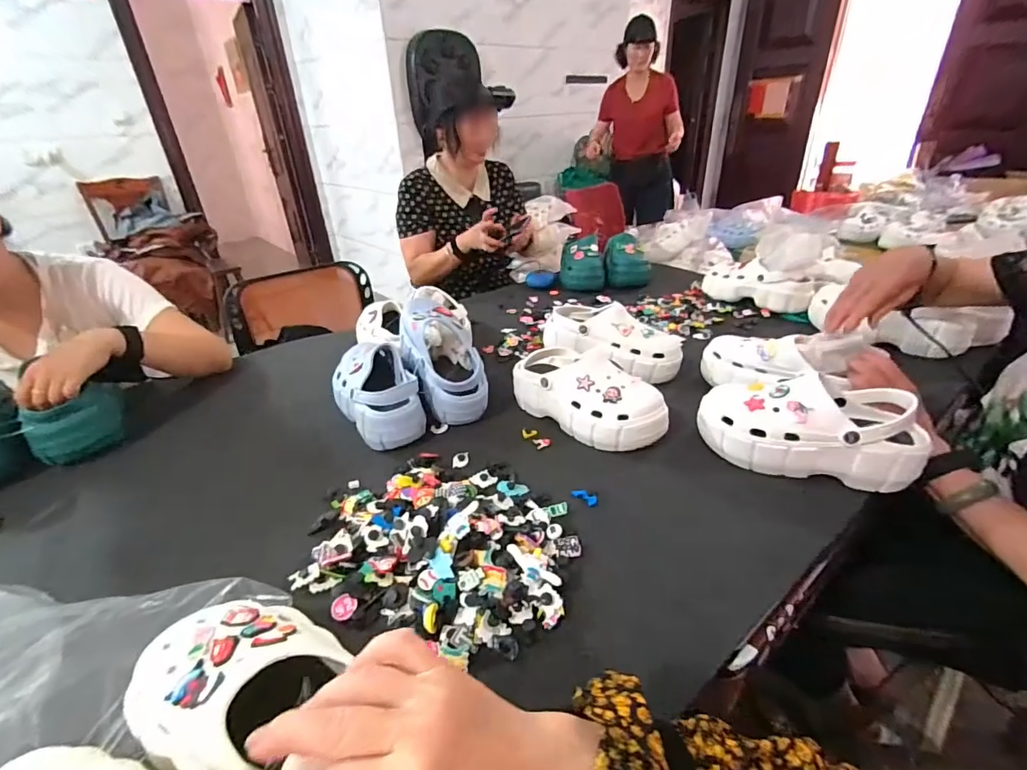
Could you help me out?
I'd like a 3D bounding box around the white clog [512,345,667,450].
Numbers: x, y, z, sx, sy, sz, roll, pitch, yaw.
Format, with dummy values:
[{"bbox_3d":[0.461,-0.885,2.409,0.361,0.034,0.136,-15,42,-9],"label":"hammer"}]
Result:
[{"bbox_3d":[0.110,0.014,0.708,0.104,0.092,0.235,-25,37,-34],"label":"white clog"}]

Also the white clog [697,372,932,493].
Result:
[{"bbox_3d":[0.380,0.051,0.611,0.245,0.103,0.114,4,30,12],"label":"white clog"}]

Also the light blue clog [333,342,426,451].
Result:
[{"bbox_3d":[-0.217,0.005,0.730,0.115,0.085,0.212,-16,32,-22],"label":"light blue clog"}]

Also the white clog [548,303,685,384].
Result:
[{"bbox_3d":[0.172,-0.081,0.856,0.252,0.101,0.101,21,37,35],"label":"white clog"}]

